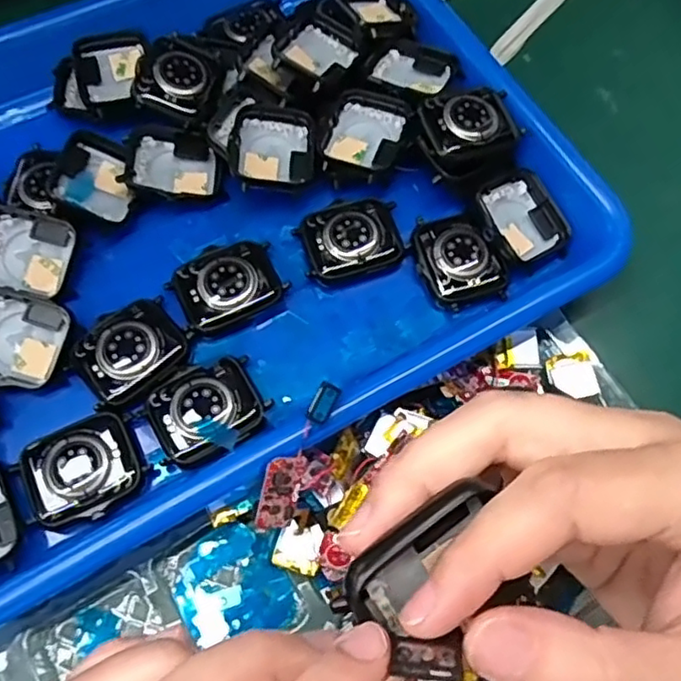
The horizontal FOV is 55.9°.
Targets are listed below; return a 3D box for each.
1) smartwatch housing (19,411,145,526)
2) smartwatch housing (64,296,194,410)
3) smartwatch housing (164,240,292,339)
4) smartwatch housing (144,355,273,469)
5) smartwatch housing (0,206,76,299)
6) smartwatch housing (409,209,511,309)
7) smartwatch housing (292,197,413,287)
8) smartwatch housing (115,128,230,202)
[{"bbox_3d":[-0.099,0.049,0.244,0.041,0.011,0.035,-27,70,-12],"label":"smartwatch housing"},{"bbox_3d":[-0.087,0.004,0.265,0.043,0.012,0.036,-34,71,-15],"label":"smartwatch housing"},{"bbox_3d":[-0.049,-0.024,0.278,0.045,0.012,0.034,-25,69,-11],"label":"smartwatch housing"},{"bbox_3d":[-0.053,0.029,0.258,0.043,0.016,0.036,-19,68,-9],"label":"smartwatch housing"},{"bbox_3d":[-0.137,-0.038,0.278,0.042,0.012,0.037,7,67,2],"label":"smartwatch housing"},{"bbox_3d":[0.051,-0.038,0.286,0.035,0.009,0.046,-22,69,-10],"label":"smartwatch housing"},{"bbox_3d":[0.005,-0.047,0.288,0.044,0.010,0.038,-20,68,-10],"label":"smartwatch housing"},{"bbox_3d":[-0.077,-0.081,0.297,0.043,0.012,0.036,0,66,-1],"label":"smartwatch housing"}]

